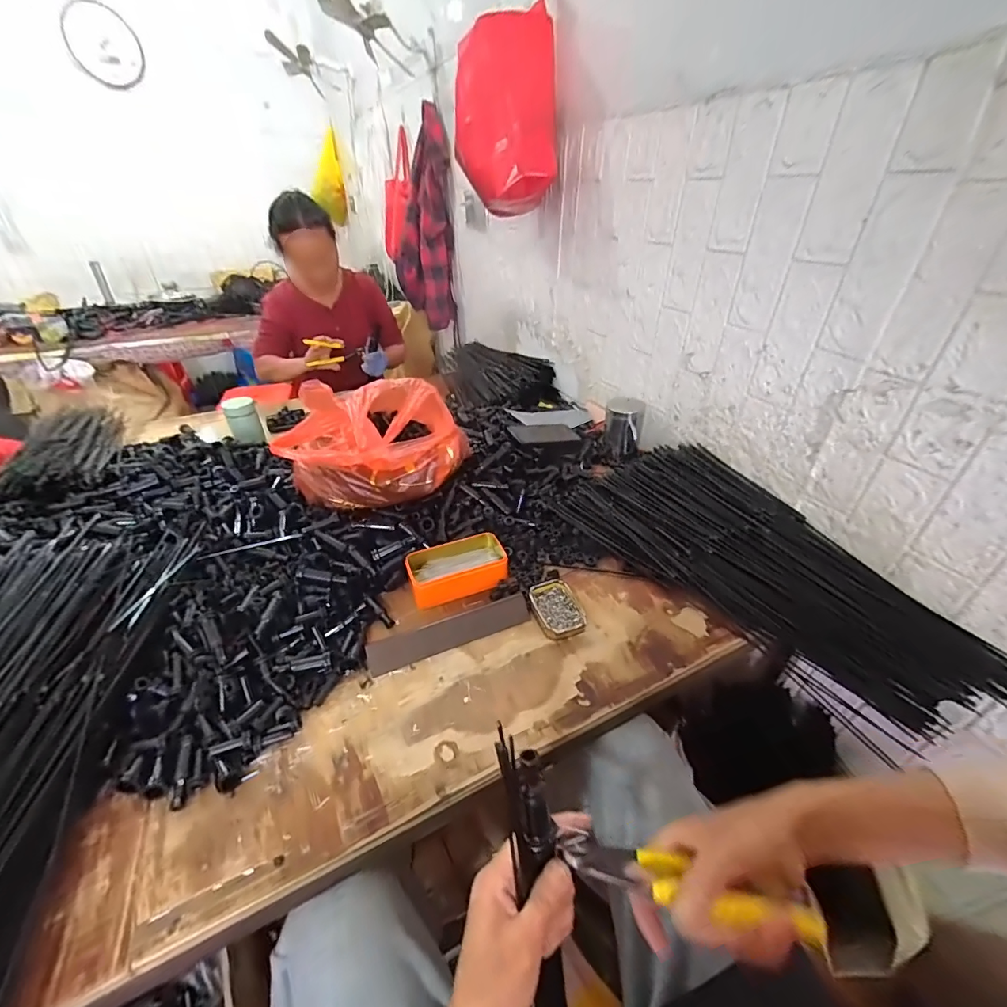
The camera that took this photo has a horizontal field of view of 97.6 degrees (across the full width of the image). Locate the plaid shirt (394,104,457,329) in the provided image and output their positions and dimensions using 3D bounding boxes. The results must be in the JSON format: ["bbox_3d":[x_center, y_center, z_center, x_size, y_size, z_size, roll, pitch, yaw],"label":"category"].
[{"bbox_3d":[-0.277,-0.950,1.550,0.210,0.592,0.119,7,35,11],"label":"plaid shirt"}]

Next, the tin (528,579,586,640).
[{"bbox_3d":[0.076,0.148,0.621,0.065,0.018,0.093,-12,36,-17],"label":"tin"}]

